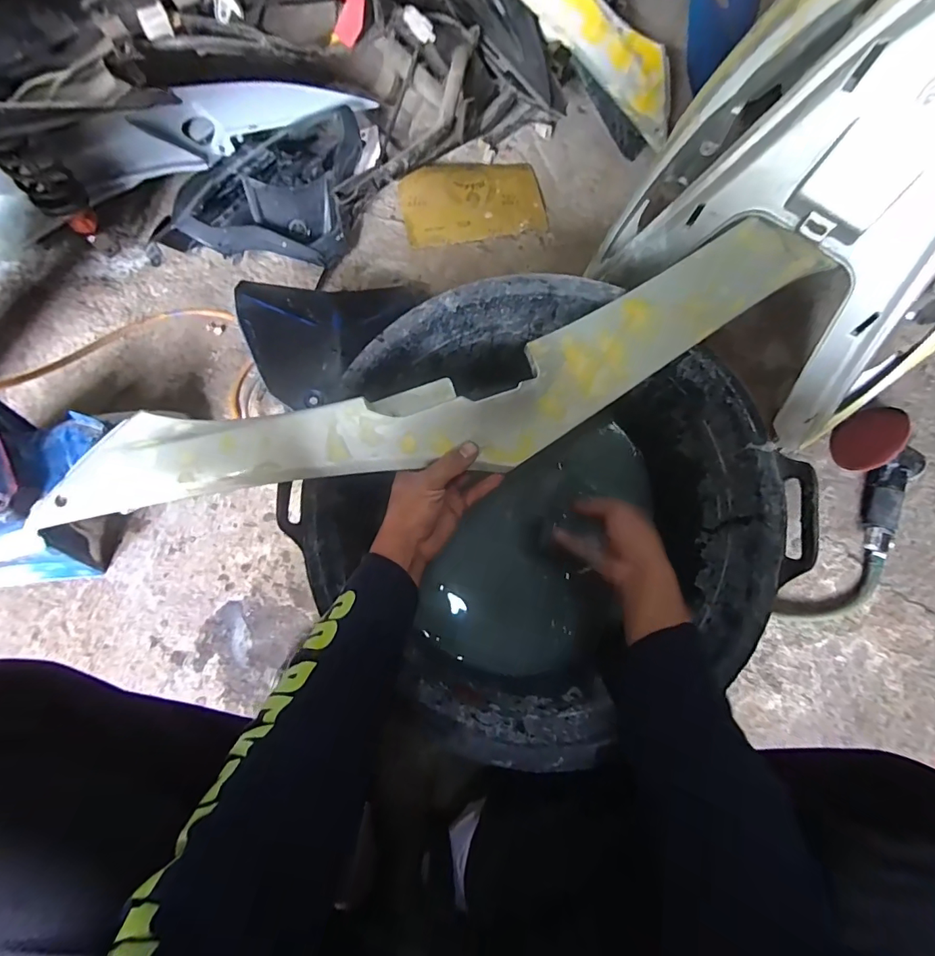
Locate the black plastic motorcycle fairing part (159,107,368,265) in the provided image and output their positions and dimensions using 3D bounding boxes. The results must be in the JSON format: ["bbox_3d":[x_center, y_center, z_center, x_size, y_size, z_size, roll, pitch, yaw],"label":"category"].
[{"bbox_3d":[-0.306,-0.433,0.704,0.298,0.079,0.216,-5,75,-6],"label":"black plastic motorcycle fairing part"}]

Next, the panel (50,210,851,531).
[{"bbox_3d":[-0.019,-0.076,0.444,0.766,0.041,0.135,-18,80,-5],"label":"panel"}]

